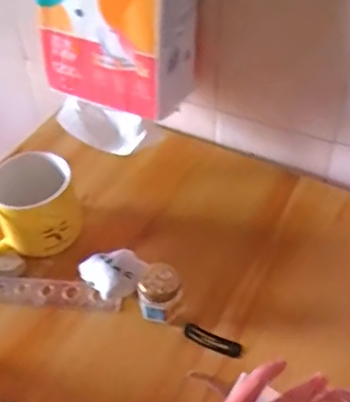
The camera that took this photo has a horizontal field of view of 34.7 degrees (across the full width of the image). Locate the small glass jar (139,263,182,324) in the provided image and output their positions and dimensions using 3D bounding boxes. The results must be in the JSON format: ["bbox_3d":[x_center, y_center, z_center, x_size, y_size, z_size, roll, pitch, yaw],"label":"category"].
[{"bbox_3d":[-0.015,0.094,0.545,0.040,0.059,0.033,-7,46,-4],"label":"small glass jar"}]

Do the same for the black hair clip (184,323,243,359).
[{"bbox_3d":[0.037,0.134,0.539,0.058,0.010,0.017,18,50,19],"label":"black hair clip"}]

